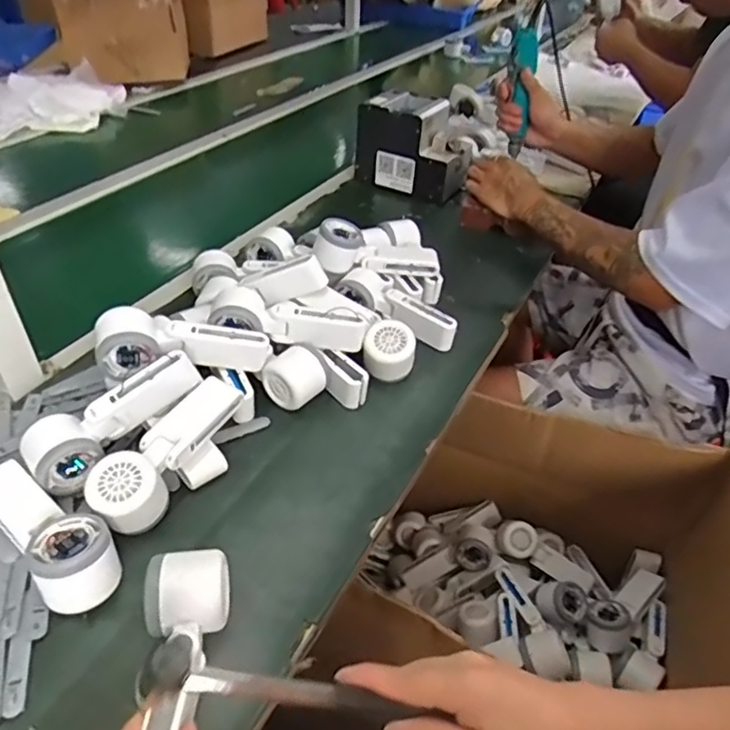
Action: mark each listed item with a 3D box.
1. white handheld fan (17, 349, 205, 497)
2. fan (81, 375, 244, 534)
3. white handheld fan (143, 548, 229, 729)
[{"bbox_3d":[-0.235,0.047,0.570,0.168,0.051,0.060,-38,50,-19],"label":"white handheld fan"},{"bbox_3d":[-0.177,0.084,0.559,0.058,0.057,0.171,20,43,20],"label":"fan"},{"bbox_3d":[-0.128,0.202,0.416,0.058,0.042,0.158,-1,39,-3],"label":"white handheld fan"}]

